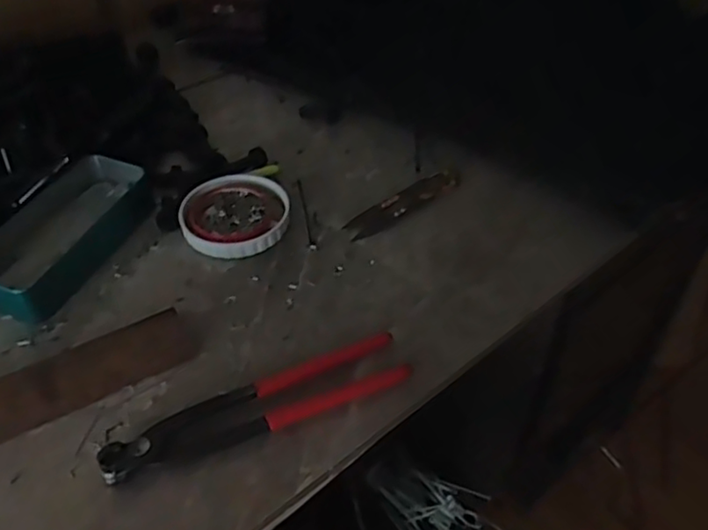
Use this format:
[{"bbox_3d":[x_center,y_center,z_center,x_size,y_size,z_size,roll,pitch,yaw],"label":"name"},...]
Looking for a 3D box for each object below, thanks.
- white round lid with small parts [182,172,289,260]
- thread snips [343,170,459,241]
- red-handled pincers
[{"bbox_3d":[-0.098,-0.042,0.564,0.087,0.011,0.088,-1,45,1],"label":"white round lid with small parts"},{"bbox_3d":[0.042,-0.053,0.570,0.110,0.008,0.026,-30,52,-25],"label":"thread snips"},{"bbox_3d":[-0.059,0.088,0.431,0.196,0.017,0.043,-19,48,-17],"label":"red-handled pincers"}]

